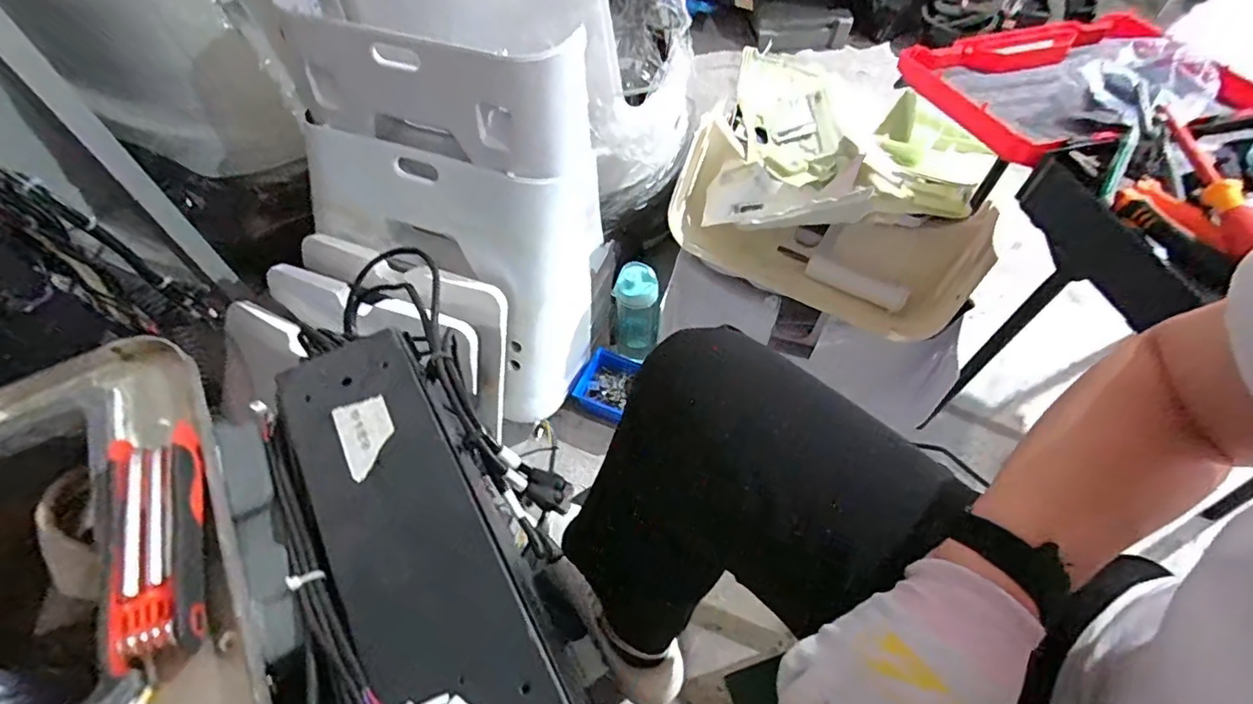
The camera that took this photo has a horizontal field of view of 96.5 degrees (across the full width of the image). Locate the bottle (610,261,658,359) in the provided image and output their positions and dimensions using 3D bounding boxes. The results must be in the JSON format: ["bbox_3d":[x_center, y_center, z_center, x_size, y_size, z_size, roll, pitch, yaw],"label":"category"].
[{"bbox_3d":[0.018,-0.069,0.954,0.071,0.199,0.061,5,57,4],"label":"bottle"}]

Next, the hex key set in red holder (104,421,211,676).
[{"bbox_3d":[-0.241,0.093,0.285,0.038,0.021,0.117,-20,59,-12],"label":"hex key set in red holder"}]

